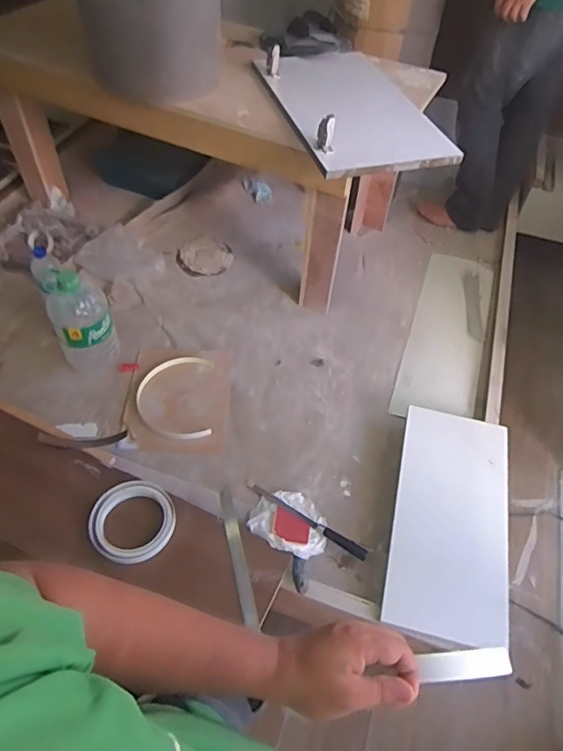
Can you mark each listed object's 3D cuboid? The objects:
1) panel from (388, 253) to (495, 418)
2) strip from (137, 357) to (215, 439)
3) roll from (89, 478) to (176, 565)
[{"bbox_3d":[0.513,-0.141,1.582,0.216,0.016,0.677,12,52,17],"label":"panel"},{"bbox_3d":[-0.292,0.055,1.405,0.202,0.016,0.267,-1,51,-3],"label":"strip"},{"bbox_3d":[-0.324,0.314,1.118,0.182,0.033,0.171,2,51,-2],"label":"roll"}]

